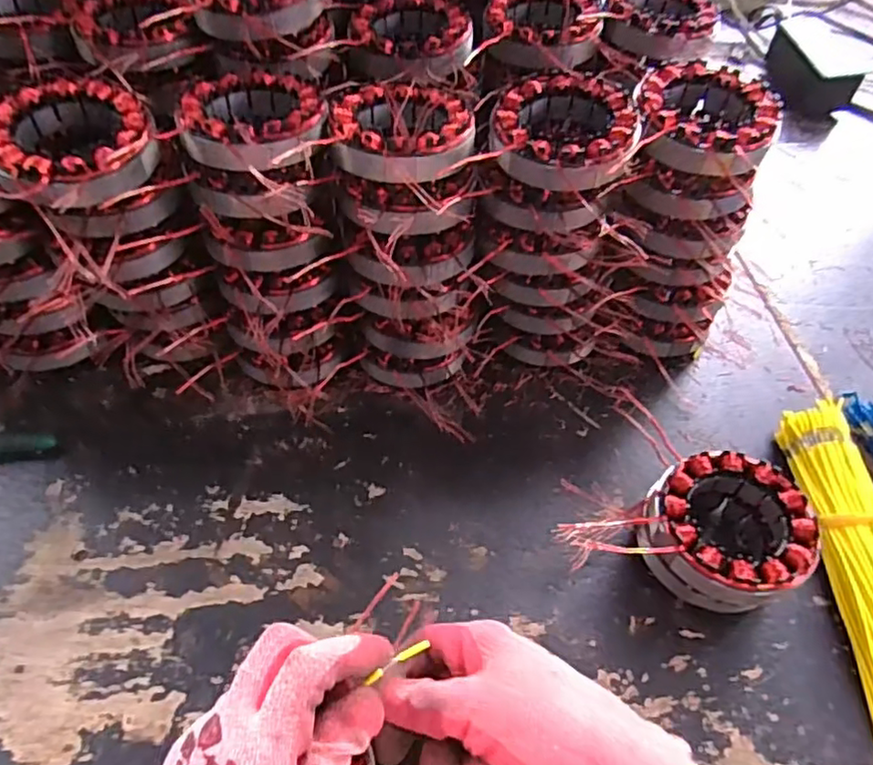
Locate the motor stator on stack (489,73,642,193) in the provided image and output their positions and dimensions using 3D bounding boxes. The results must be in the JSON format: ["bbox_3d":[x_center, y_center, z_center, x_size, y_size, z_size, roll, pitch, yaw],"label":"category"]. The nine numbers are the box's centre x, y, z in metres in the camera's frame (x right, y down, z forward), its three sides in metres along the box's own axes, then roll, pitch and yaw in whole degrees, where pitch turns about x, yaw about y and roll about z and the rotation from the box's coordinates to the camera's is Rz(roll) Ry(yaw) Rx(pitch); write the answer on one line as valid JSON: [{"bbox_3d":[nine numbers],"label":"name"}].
[{"bbox_3d":[0.077,-0.151,0.389,0.088,0.036,0.098,18,53,9],"label":"motor stator on stack"}]

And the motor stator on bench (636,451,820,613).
[{"bbox_3d":[0.169,0.092,0.381,0.083,0.065,0.083,2,52,-3],"label":"motor stator on bench"}]

